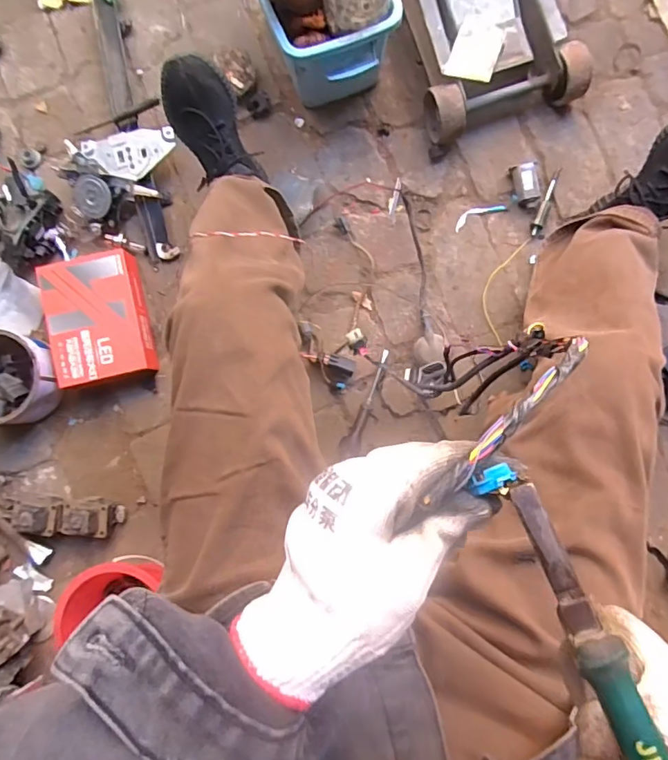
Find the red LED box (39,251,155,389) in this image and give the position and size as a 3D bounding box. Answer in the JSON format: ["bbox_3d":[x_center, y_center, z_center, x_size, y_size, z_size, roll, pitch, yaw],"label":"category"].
[{"bbox_3d":[-0.398,-0.104,0.845,0.157,0.066,0.210,-12,87,2],"label":"red LED box"}]

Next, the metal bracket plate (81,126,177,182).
[{"bbox_3d":[-0.344,-0.385,0.855,0.153,0.020,0.082,-14,86,-4],"label":"metal bracket plate"}]

